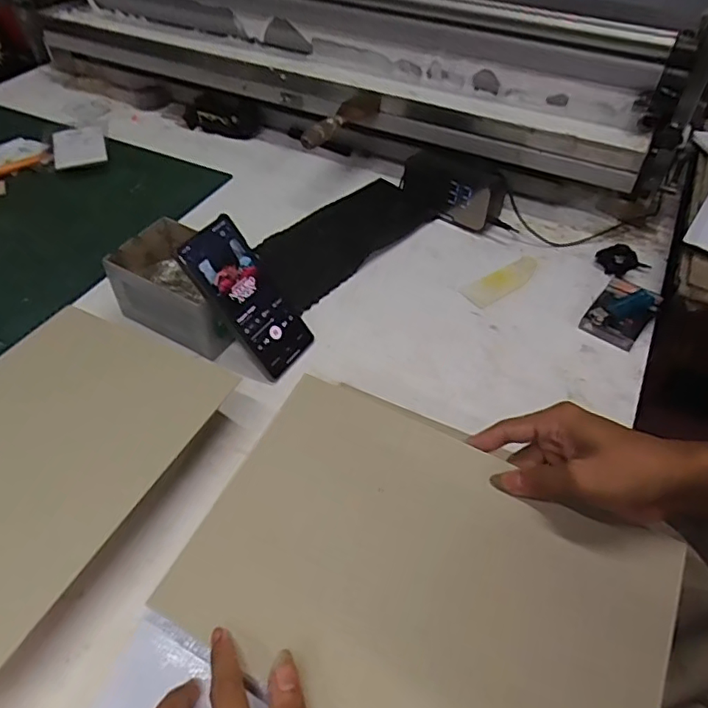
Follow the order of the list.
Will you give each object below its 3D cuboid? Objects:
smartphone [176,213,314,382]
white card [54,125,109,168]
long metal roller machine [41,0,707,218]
[{"bbox_3d":[-0.108,-0.058,0.576,0.015,0.162,0.080,-13,26,51],"label":"smartphone"},{"bbox_3d":[-0.449,-0.339,0.907,0.080,0.010,0.112,-16,54,-15],"label":"white card"},{"bbox_3d":[-0.086,-0.491,0.925,1.218,0.243,0.215,20,49,18],"label":"long metal roller machine"}]

